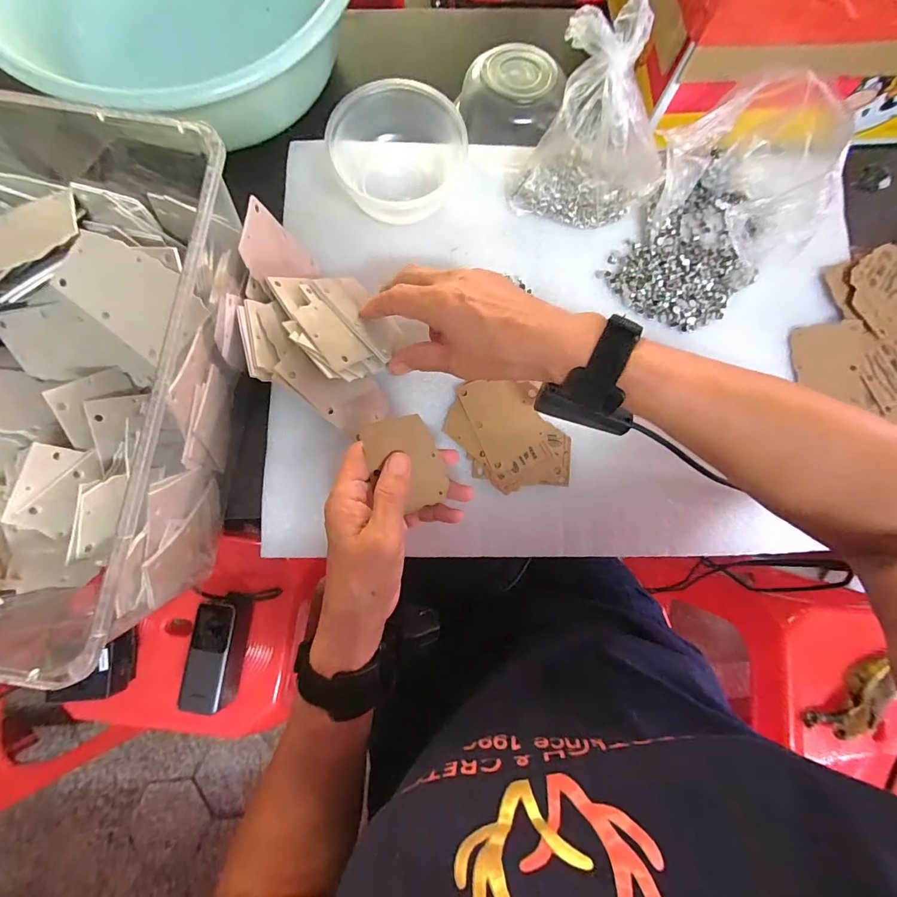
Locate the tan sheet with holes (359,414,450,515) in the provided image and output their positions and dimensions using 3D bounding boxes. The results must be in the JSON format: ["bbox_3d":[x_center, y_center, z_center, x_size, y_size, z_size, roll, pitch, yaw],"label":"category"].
[{"bbox_3d":[-0.030,0.010,0.308,0.046,0.004,0.069,-22,108,-9],"label":"tan sheet with holes"}]

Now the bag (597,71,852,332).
[{"bbox_3d":[0.223,-0.193,0.345,0.174,0.087,0.124,-42,86,-7],"label":"bag"}]

